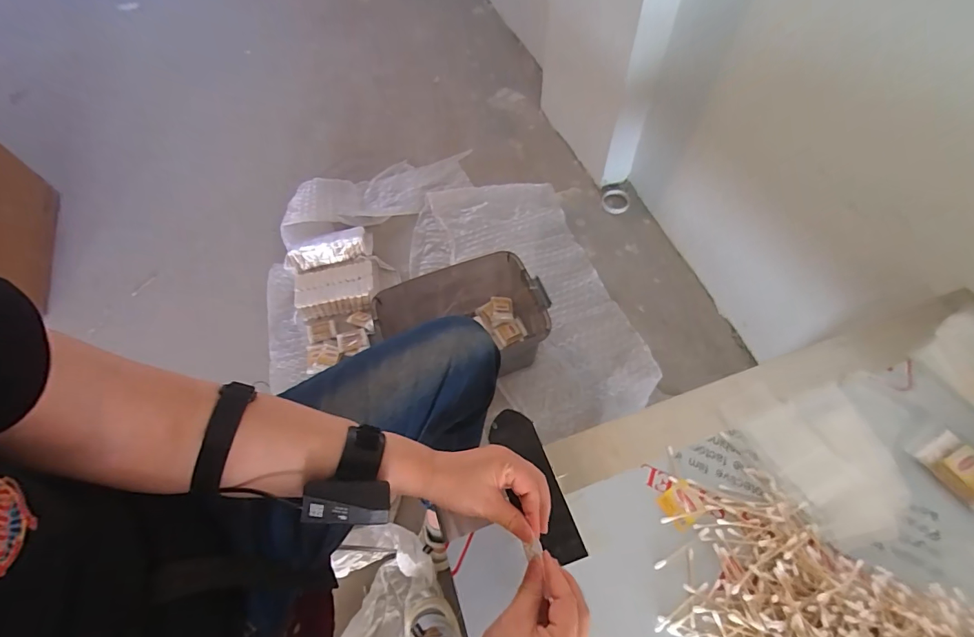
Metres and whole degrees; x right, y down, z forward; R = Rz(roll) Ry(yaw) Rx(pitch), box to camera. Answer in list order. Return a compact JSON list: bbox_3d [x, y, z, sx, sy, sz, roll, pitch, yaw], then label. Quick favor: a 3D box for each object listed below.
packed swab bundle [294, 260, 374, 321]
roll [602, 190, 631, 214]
[{"bbox_3d":[-0.415,-0.076,1.166,0.210,0.073,0.120,-13,60,-3],"label":"packed swab bundle"},{"bbox_3d":[0.411,-0.372,1.329,0.089,0.014,0.090,-2,60,3],"label":"roll"}]

